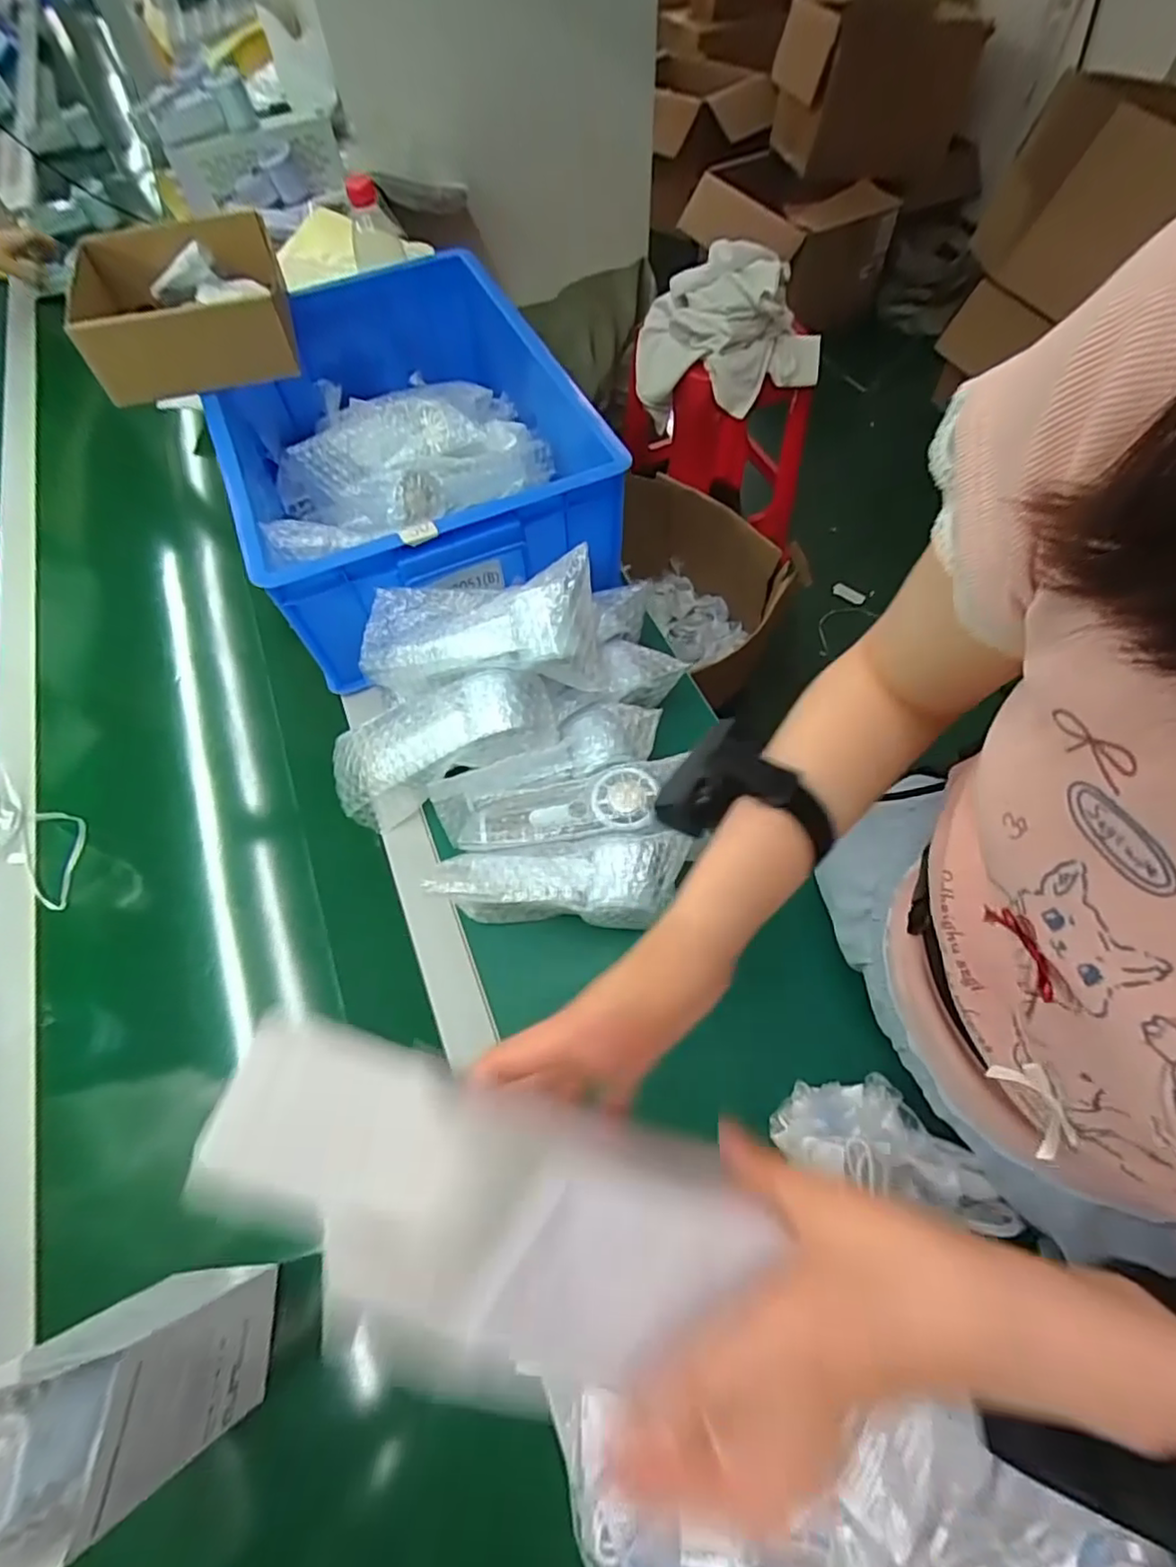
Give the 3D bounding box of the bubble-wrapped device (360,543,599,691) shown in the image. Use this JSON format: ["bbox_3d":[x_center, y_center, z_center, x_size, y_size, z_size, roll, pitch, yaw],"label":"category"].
[{"bbox_3d":[-0.096,-0.131,0.541,0.215,0.060,0.097,0,89,20],"label":"bubble-wrapped device"}]

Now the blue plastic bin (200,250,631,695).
[{"bbox_3d":[-0.201,-0.380,0.697,0.345,0.153,0.464,-22,66,-11],"label":"blue plastic bin"}]

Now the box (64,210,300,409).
[{"bbox_3d":[-0.409,-0.491,0.649,0.184,0.070,0.206,-17,65,-9],"label":"box"}]

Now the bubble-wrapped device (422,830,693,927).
[{"bbox_3d":[-0.021,0.078,0.500,0.193,0.055,0.068,-1,64,-1],"label":"bubble-wrapped device"}]

